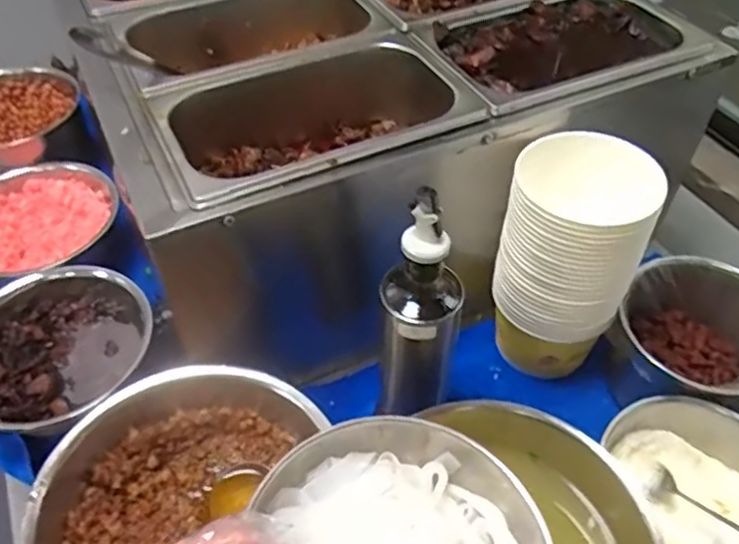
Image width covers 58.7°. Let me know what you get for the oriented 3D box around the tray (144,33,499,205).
[{"bbox_3d":[-0.046,-0.121,0.586,0.256,0.082,0.161,-20,52,-17],"label":"tray"}]

